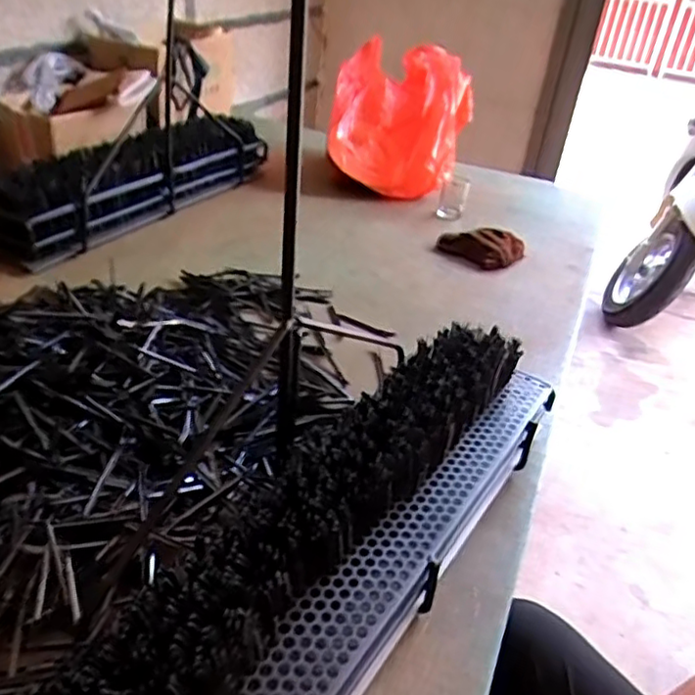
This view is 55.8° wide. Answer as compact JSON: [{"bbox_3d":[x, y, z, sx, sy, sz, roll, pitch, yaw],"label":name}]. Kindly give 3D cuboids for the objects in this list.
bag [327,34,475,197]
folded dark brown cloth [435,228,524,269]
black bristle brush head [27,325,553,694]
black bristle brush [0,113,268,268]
[{"bbox_3d":[0.107,-0.478,1.389,0.280,0.277,0.251,7,32,-1],"label":"bag"},{"bbox_3d":[0.233,-0.172,1.151,0.153,0.046,0.086,12,33,7],"label":"folded dark brown cloth"},{"bbox_3d":[0.007,0.158,0.527,0.150,0.119,0.599,24,36,25],"label":"black bristle brush head"},{"bbox_3d":[-0.380,-0.288,1.125,0.145,0.123,0.498,23,36,23],"label":"black bristle brush"}]

